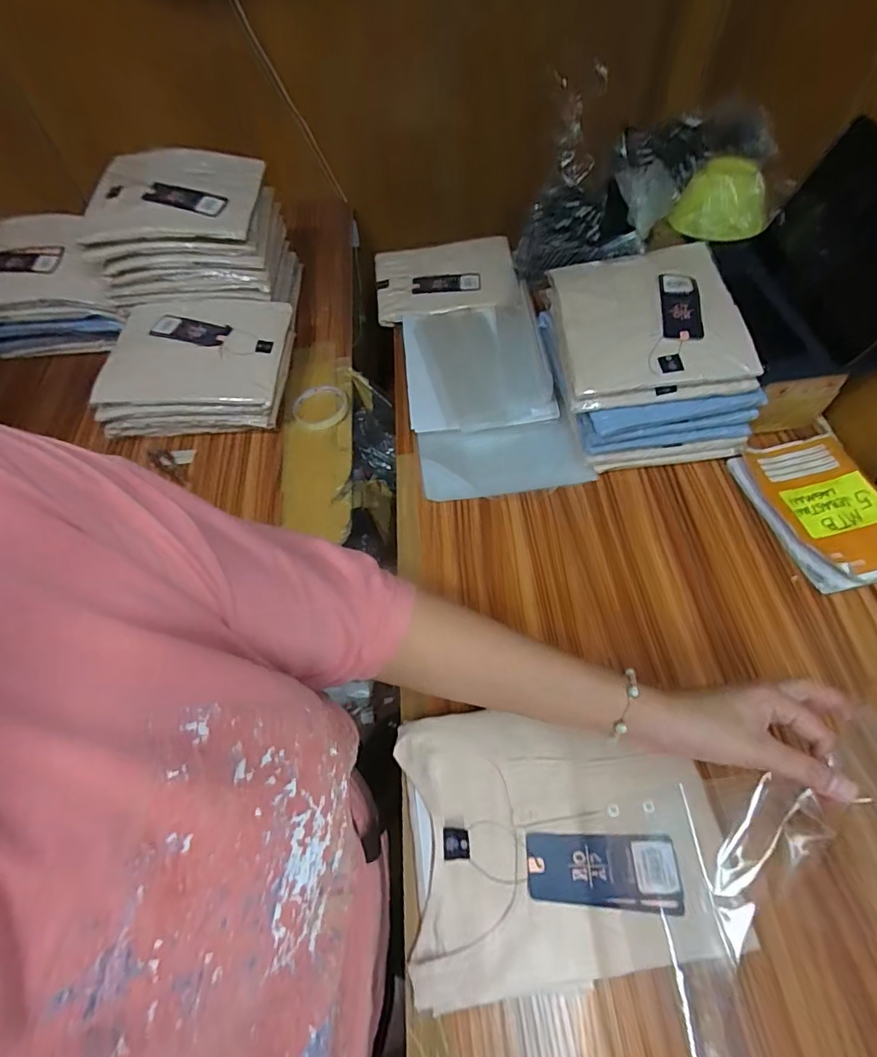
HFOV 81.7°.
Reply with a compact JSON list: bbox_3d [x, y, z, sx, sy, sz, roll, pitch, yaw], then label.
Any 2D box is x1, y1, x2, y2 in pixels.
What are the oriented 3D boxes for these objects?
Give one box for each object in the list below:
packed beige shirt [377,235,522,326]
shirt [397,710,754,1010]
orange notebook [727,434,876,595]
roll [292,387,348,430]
[{"bbox_3d":[0.012,-0.449,0.916,0.250,0.034,0.212,-7,57,-1],"label":"packed beige shirt"},{"bbox_3d":[0.102,0.263,0.438,0.256,0.033,0.206,-6,57,-1],"label":"shirt"},{"bbox_3d":[0.472,-0.025,0.621,0.142,0.021,0.200,-13,57,-6],"label":"orange notebook"},{"bbox_3d":[-0.177,-0.188,0.774,0.083,0.018,0.092,14,58,12],"label":"roll"}]

